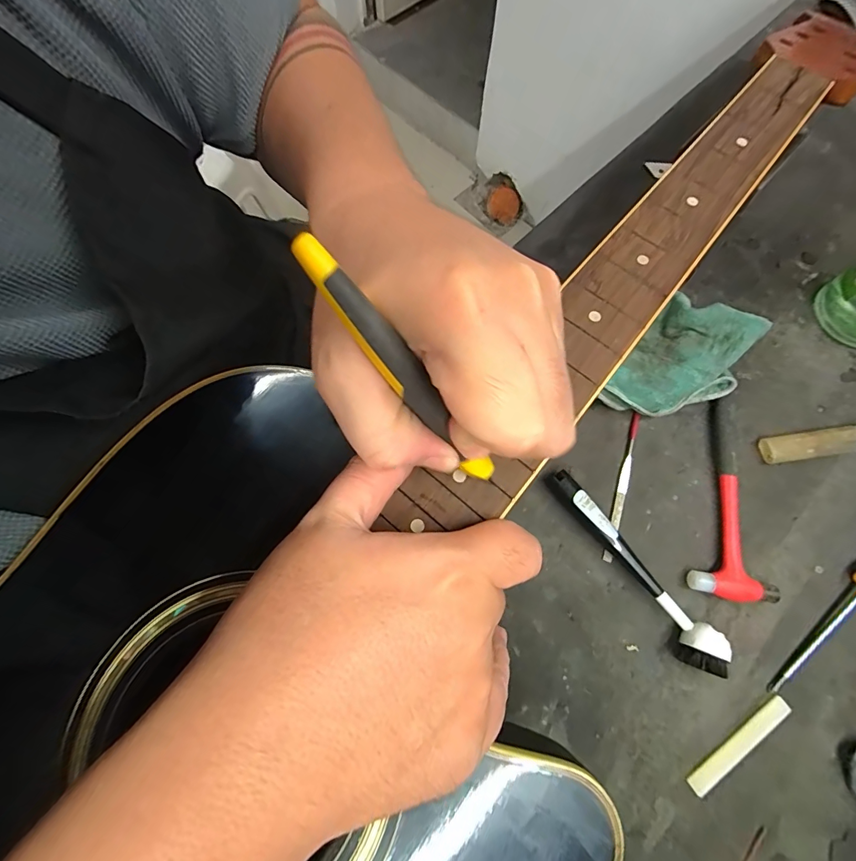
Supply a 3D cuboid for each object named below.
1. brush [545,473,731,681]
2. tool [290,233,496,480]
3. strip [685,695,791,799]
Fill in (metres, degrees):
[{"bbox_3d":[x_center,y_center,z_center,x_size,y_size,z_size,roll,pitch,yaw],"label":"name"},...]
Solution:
[{"bbox_3d":[0.138,0.090,0.280,0.023,0.025,0.152,-33,76,-10],"label":"brush"},{"bbox_3d":[-0.006,-0.017,0.153,0.010,0.118,0.007,-50,37,-14],"label":"tool"},{"bbox_3d":[0.194,0.196,0.258,0.080,0.004,0.012,-34,76,-10],"label":"strip"}]

